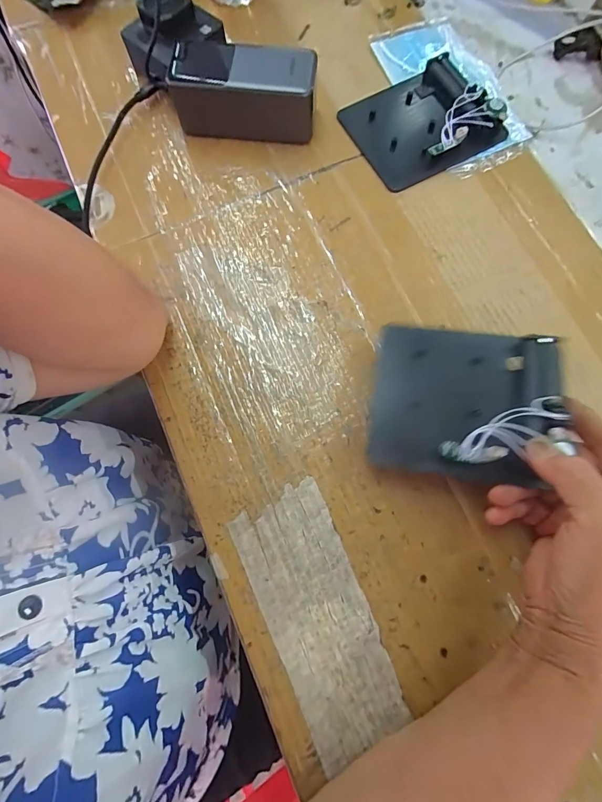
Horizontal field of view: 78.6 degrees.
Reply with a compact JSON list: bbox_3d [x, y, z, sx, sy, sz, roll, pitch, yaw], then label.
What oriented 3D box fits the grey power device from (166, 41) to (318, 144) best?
[{"bbox_3d":[-0.054,-0.287,0.341,0.136,0.053,0.066,9,76,2],"label":"grey power device"}]

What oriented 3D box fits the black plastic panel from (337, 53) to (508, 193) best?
[{"bbox_3d":[0.115,-0.271,0.352,0.123,0.024,0.111,-27,78,-7],"label":"black plastic panel"}]

